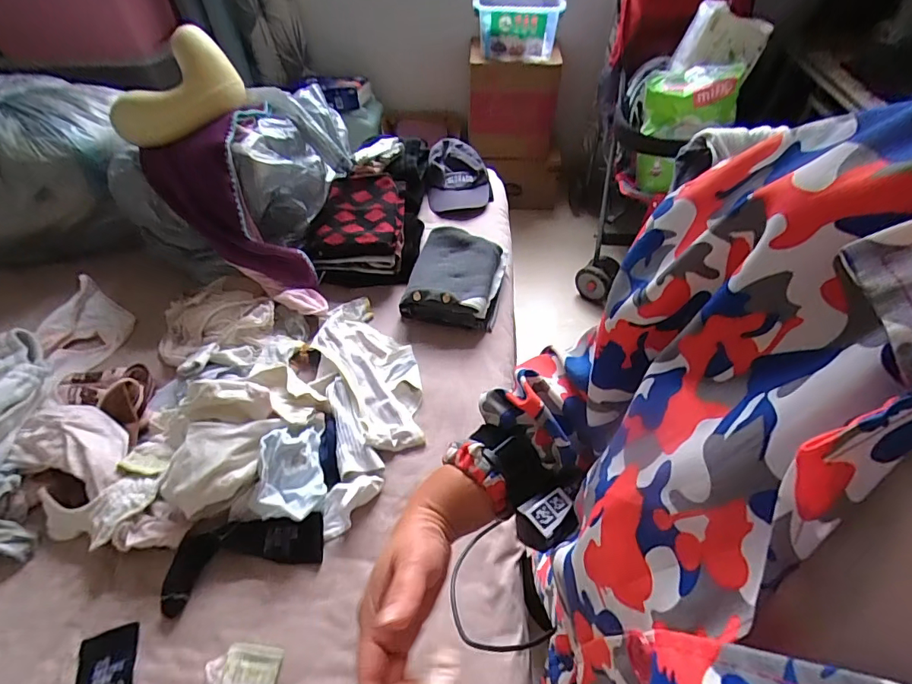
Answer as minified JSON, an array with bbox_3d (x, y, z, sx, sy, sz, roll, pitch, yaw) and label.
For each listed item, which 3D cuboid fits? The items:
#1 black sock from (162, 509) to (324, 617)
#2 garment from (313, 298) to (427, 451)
[{"bbox_3d":[-0.334,0.328,0.747,0.239,0.059,0.112,-11,50,-9],"label":"black sock"},{"bbox_3d":[-0.175,0.050,1.005,0.169,0.071,0.396,-26,54,-20],"label":"garment"}]

